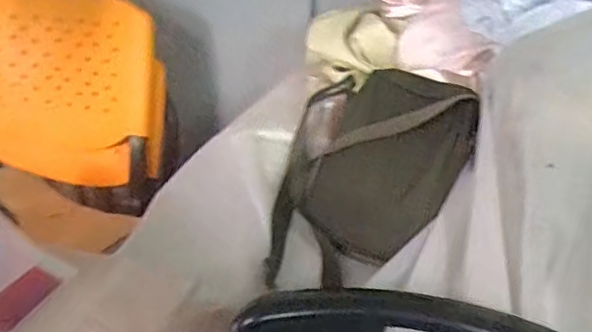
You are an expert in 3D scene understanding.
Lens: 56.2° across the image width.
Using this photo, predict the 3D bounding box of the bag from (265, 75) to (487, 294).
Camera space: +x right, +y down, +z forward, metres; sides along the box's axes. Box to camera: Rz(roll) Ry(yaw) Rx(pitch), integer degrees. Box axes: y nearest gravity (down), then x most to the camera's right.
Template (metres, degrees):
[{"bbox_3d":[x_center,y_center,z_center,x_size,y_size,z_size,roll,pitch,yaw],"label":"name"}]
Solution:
[{"bbox_3d":[0.062,0.010,0.673,0.239,0.080,0.313,19,78,40],"label":"bag"}]

